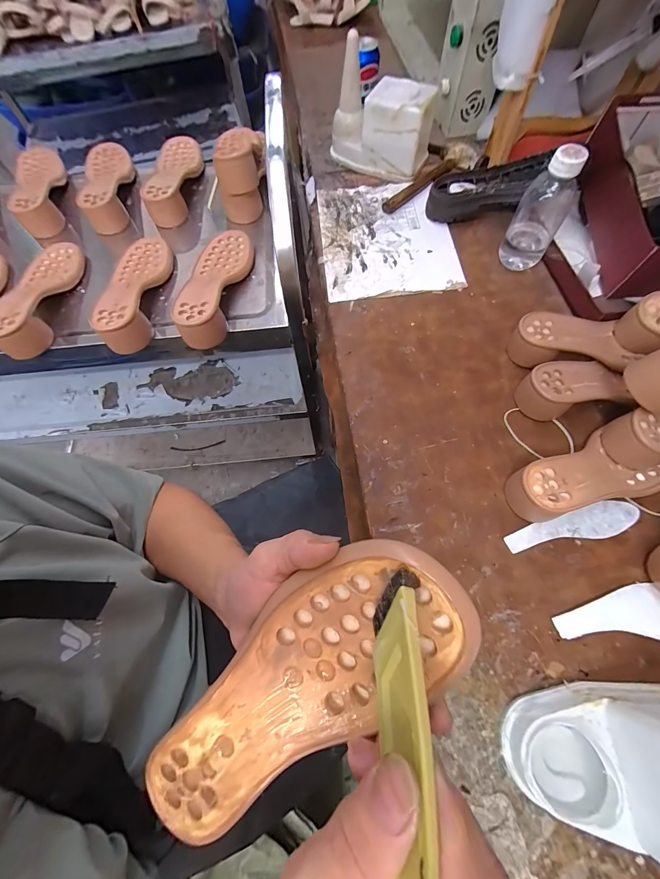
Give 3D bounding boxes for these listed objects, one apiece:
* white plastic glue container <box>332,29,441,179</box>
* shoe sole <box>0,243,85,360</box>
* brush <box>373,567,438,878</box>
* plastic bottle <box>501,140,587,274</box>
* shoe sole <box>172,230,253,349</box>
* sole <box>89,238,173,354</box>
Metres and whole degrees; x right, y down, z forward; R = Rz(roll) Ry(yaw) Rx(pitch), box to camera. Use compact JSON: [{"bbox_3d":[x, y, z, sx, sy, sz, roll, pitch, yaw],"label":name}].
[{"bbox_3d":[0.098,-0.625,0.631,0.199,0.135,0.113,31,71,14],"label":"white plastic glue container"},{"bbox_3d":[-0.460,-0.232,0.505,0.094,0.050,0.239,-3,67,1],"label":"shoe sole"},{"bbox_3d":[0.025,0.118,0.122,0.007,0.031,0.128,24,42,-14],"label":"brush"},{"bbox_3d":[0.326,-0.344,0.496,0.067,0.156,0.053,-1,67,2],"label":"plastic bottle"},{"bbox_3d":[-0.180,-0.249,0.499,0.087,0.048,0.239,6,67,5],"label":"shoe sole"},{"bbox_3d":[-0.306,-0.242,0.503,0.086,0.050,0.233,-5,67,0],"label":"sole"}]

